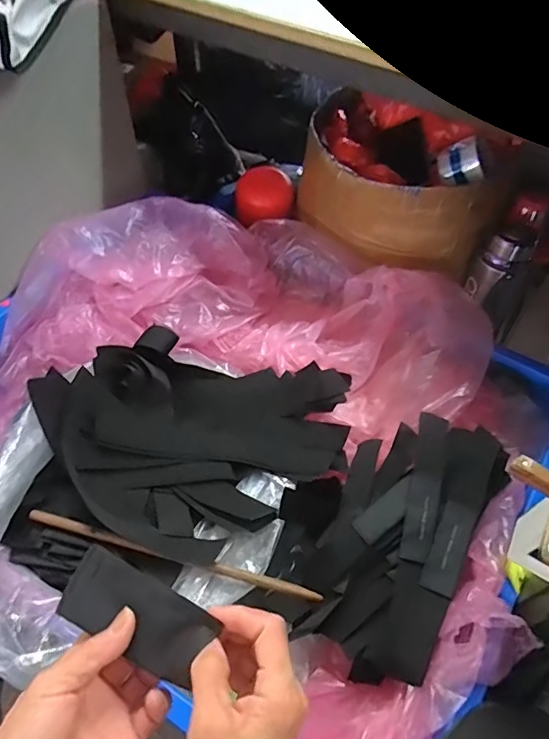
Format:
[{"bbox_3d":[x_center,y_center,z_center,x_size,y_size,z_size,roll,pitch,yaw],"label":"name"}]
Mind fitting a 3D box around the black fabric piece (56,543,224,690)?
[{"bbox_3d":[-0.089,0.156,0.311,0.098,0.007,0.046,24,75,13],"label":"black fabric piece"}]

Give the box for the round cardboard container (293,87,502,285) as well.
[{"bbox_3d":[0.187,-0.304,0.819,0.246,0.177,0.309,-16,56,-13],"label":"round cardboard container"}]

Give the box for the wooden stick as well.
[{"bbox_3d":[-0.119,0.214,0.560,0.350,0.013,0.015,13,54,8],"label":"wooden stick"}]

